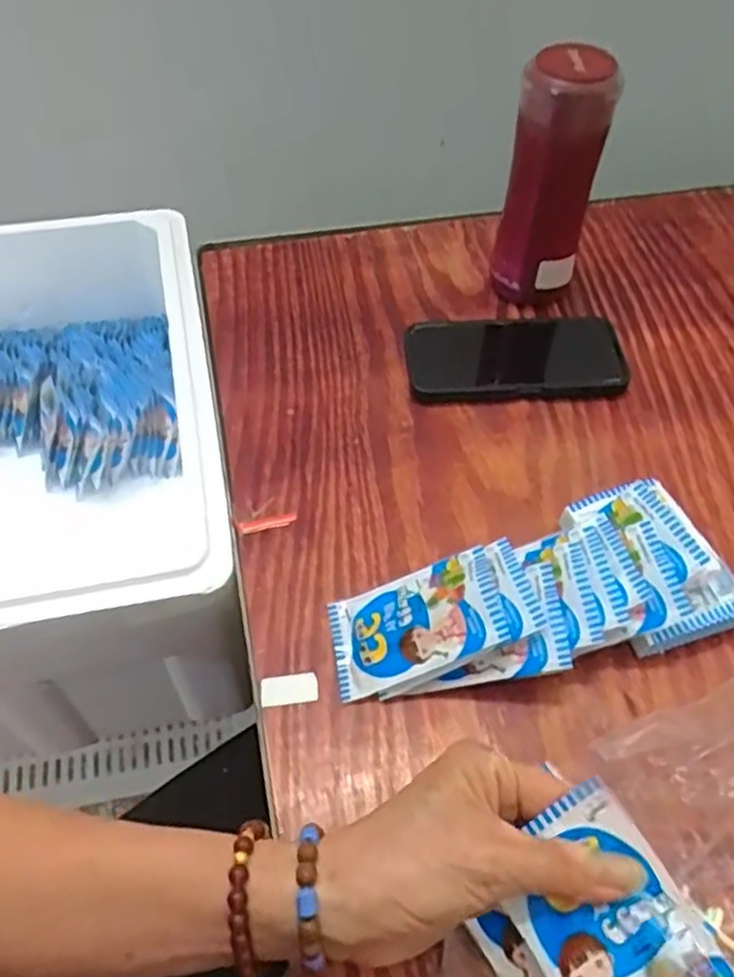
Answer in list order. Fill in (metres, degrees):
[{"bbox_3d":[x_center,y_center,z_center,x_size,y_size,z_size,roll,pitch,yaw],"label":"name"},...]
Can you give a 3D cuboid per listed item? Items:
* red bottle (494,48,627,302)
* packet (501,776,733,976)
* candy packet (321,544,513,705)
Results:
[{"bbox_3d":[0.140,-0.230,0.589,0.064,0.187,0.055,5,53,5],"label":"red bottle"},{"bbox_3d":[0.096,0.173,0.287,0.062,0.012,0.099,-41,54,4],"label":"packet"},{"bbox_3d":[0.026,0.077,0.443,0.102,0.011,0.064,-24,48,14],"label":"candy packet"}]

